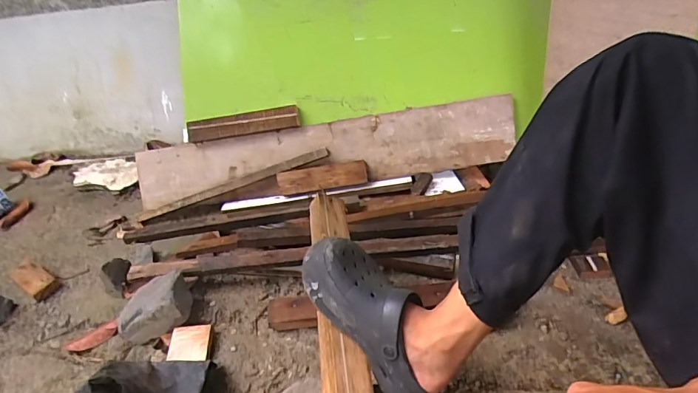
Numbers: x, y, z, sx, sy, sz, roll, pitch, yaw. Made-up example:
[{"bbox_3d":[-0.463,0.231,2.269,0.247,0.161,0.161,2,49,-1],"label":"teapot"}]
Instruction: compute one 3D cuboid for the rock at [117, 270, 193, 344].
[{"bbox_3d":[-0.395,0.222,0.891,0.145,0.096,0.110,-10,39,-4],"label":"rock"}]

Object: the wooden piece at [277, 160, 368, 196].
[{"bbox_3d":[-0.070,-0.050,1.134,0.231,0.061,0.015,-10,10,5],"label":"wooden piece"}]

